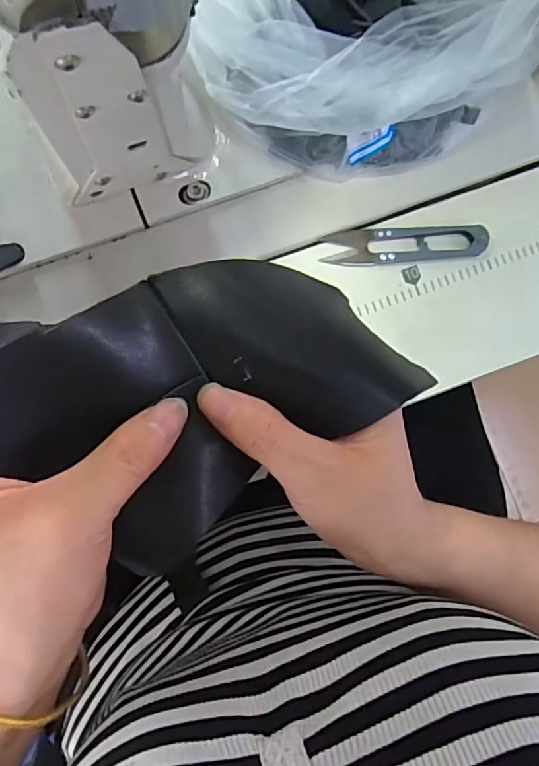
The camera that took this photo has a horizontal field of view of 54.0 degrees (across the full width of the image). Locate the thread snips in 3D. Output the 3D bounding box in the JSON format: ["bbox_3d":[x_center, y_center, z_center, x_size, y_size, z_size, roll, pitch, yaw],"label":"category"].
[{"bbox_3d":[0.085,-0.086,0.329,0.099,0.008,0.023,-2,85,-4],"label":"thread snips"}]

